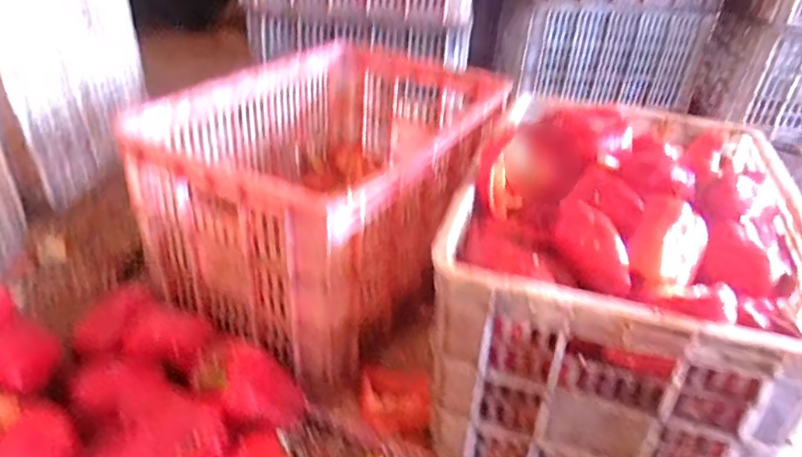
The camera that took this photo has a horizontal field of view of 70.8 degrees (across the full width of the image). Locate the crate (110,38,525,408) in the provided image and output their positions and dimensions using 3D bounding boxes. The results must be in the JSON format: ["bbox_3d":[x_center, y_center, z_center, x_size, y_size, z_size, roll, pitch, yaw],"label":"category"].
[{"bbox_3d":[-0.082,-0.097,0.872,0.345,0.248,0.562,18,37,19],"label":"crate"}]

